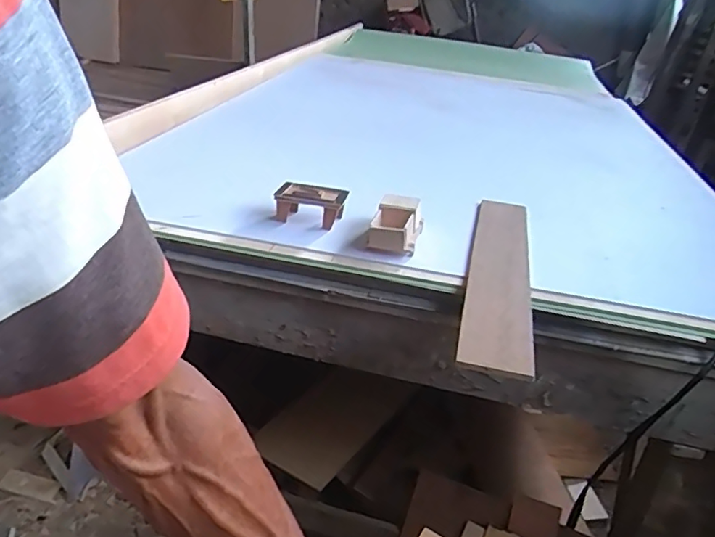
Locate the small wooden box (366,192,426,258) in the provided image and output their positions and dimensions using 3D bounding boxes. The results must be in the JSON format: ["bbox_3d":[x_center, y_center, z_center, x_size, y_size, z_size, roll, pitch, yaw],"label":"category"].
[{"bbox_3d":[0.062,-0.070,0.825,0.071,0.051,0.102,13,32,12],"label":"small wooden box"}]

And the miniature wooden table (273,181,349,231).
[{"bbox_3d":[-0.078,-0.106,0.881,0.114,0.056,0.054,9,31,7],"label":"miniature wooden table"}]

